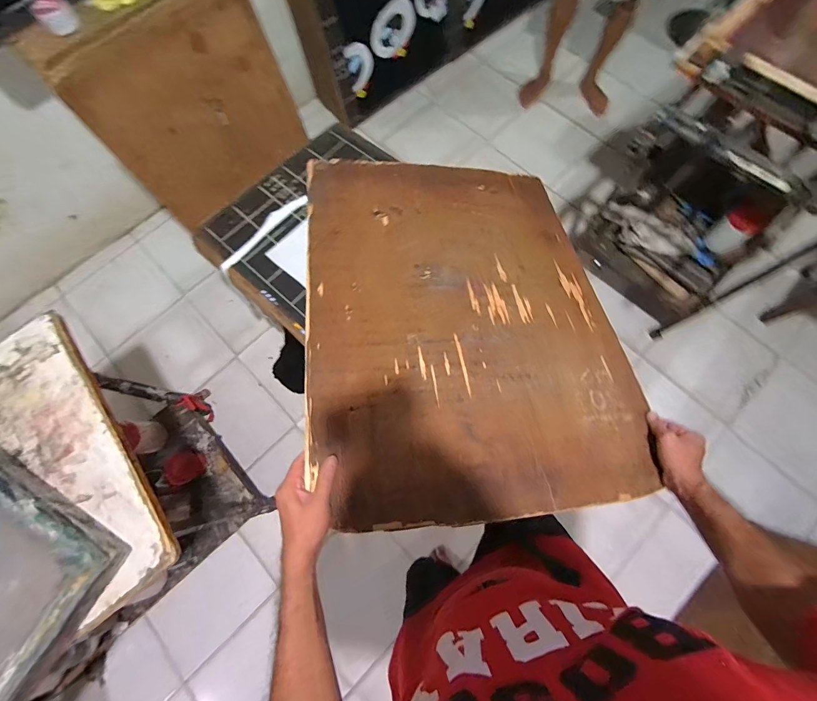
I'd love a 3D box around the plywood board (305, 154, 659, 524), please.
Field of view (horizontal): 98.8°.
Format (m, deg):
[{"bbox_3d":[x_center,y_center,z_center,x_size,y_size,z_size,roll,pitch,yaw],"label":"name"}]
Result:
[{"bbox_3d":[0.105,-0.099,0.681,0.580,0.015,0.760,-2,63,-11],"label":"plywood board"}]

